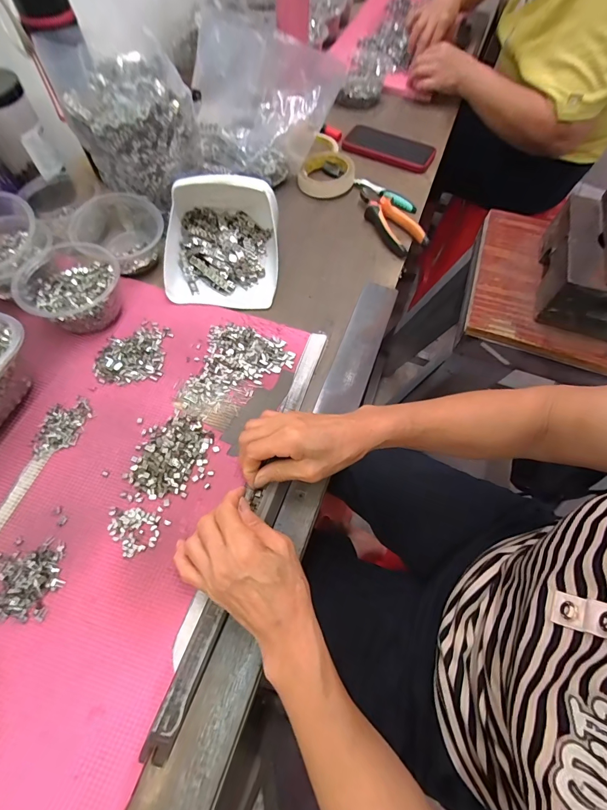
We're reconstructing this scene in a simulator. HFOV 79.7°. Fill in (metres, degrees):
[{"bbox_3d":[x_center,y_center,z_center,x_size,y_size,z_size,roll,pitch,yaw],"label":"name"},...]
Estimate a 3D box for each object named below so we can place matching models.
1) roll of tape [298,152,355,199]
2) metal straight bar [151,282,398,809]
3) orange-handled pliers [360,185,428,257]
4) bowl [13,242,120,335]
[{"bbox_3d":[0.041,-0.402,0.632,0.092,0.030,0.092,1,62,-1],"label":"roll of tape"},{"bbox_3d":[-0.007,0.108,0.380,0.046,0.007,0.658,20,64,8],"label":"metal straight bar"},{"bbox_3d":[0.132,-0.296,0.583,0.056,0.029,0.155,-26,67,-14],"label":"orange-handled pliers"},{"bbox_3d":[-0.285,-0.144,0.456,0.113,0.063,0.112,1,63,-1],"label":"bowl"}]

